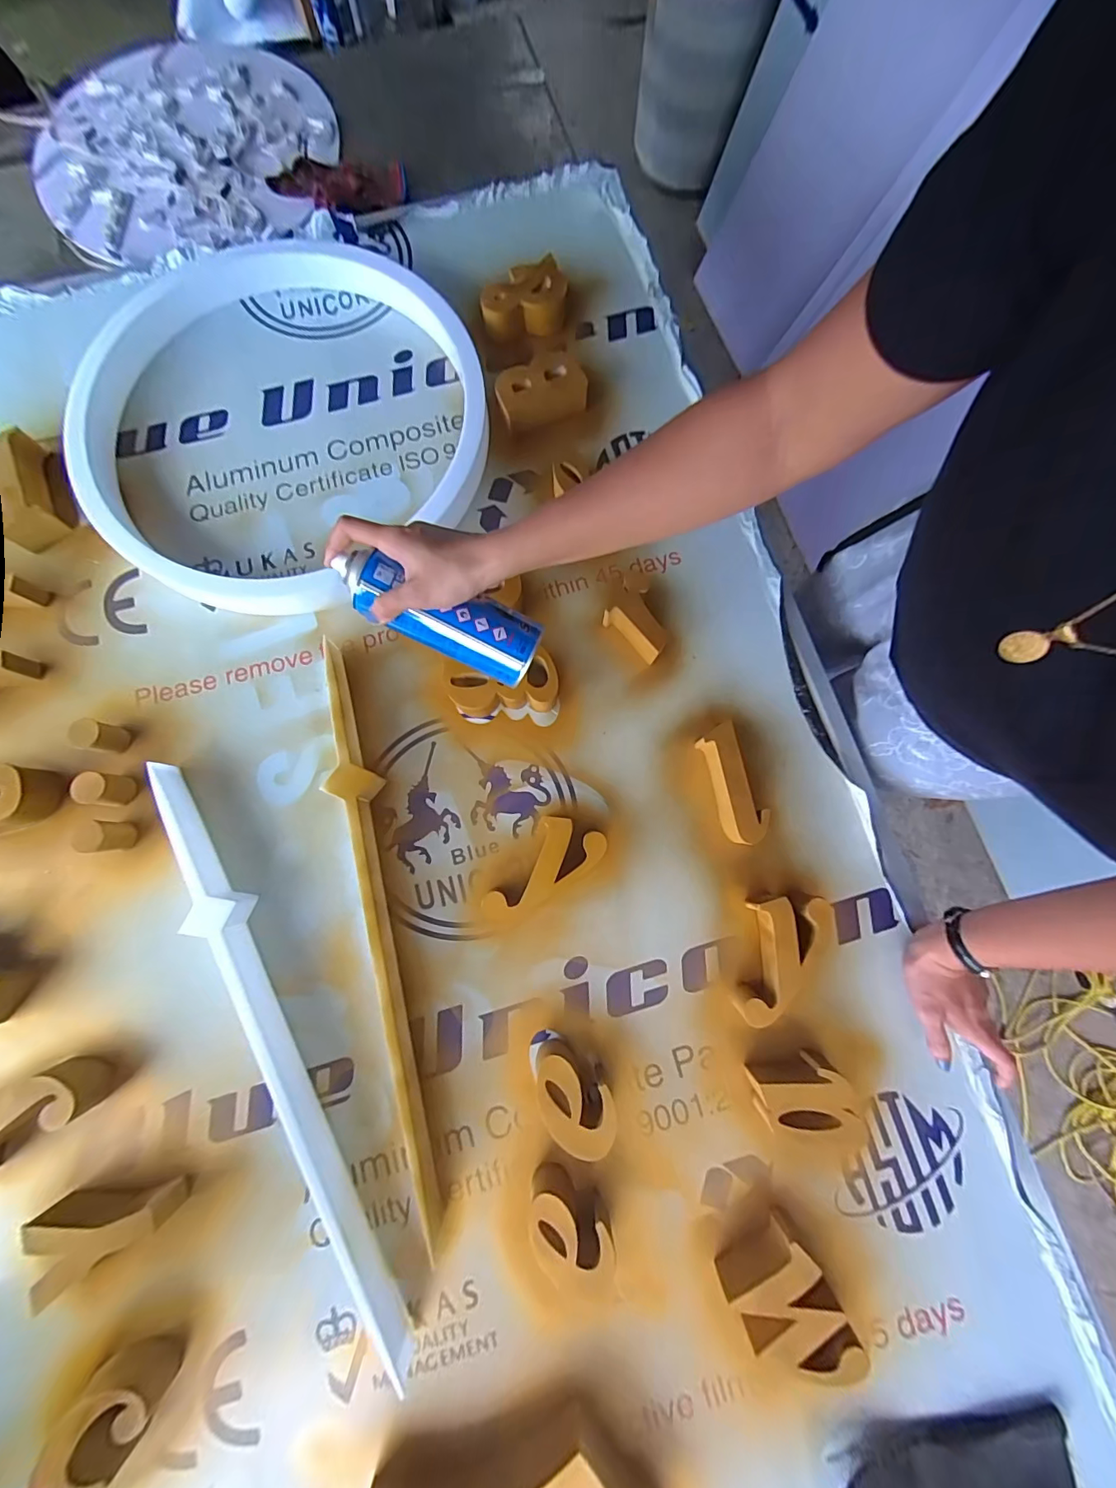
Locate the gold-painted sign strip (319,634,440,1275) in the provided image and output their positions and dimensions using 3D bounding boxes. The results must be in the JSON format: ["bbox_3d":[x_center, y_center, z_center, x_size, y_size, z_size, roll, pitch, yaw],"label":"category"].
[{"bbox_3d":[-0.190,0.170,0.483,0.053,0.047,0.575,-12,78,-1],"label":"gold-painted sign strip"}]

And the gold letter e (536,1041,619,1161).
[{"bbox_3d":[0.012,0.335,0.456,0.097,0.043,0.063,33,81,7],"label":"gold letter e"}]

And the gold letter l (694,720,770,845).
[{"bbox_3d":[0.181,0.043,0.512,0.044,0.039,0.122,-14,78,-2],"label":"gold letter l"}]

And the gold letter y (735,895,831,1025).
[{"bbox_3d":[0.220,0.212,0.481,0.072,0.052,0.129,12,79,4],"label":"gold letter y"}]

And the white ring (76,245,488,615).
[{"bbox_3d":[-0.361,-0.431,0.598,0.483,0.052,0.527,0,78,1],"label":"white ring"}]

